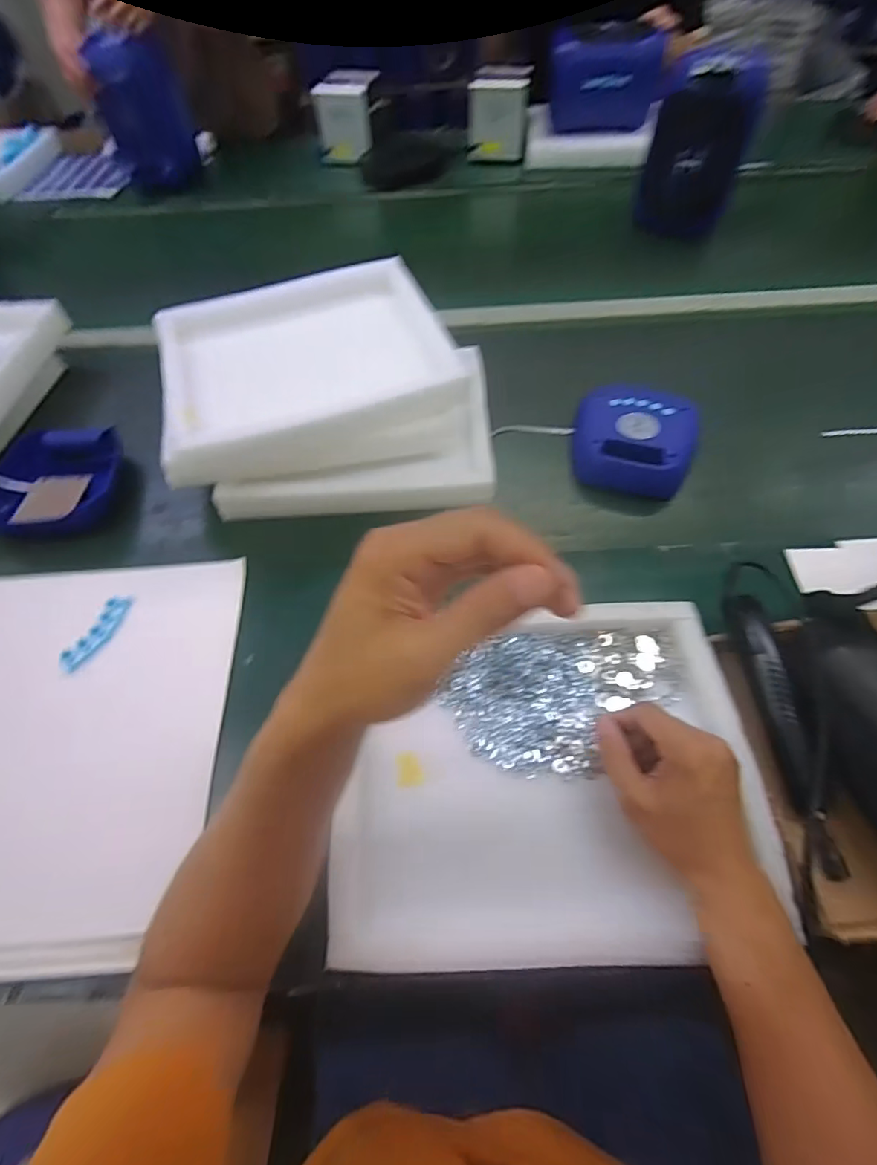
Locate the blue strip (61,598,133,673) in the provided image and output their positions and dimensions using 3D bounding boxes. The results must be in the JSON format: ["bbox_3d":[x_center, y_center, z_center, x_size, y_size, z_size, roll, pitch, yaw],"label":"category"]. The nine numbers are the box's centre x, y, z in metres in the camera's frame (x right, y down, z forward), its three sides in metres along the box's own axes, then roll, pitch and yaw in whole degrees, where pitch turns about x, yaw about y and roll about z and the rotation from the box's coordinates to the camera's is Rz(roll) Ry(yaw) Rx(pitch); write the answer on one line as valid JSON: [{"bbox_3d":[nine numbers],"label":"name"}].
[{"bbox_3d":[-0.383,0.055,0.589,0.019,0.022,0.096,17,60,14],"label":"blue strip"}]

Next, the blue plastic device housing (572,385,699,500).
[{"bbox_3d":[0.263,-0.197,0.716,0.154,0.041,0.179,13,59,11],"label":"blue plastic device housing"}]

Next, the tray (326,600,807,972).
[{"bbox_3d":[0.090,0.160,0.470,0.342,0.034,0.294,-2,57,2],"label":"tray"}]

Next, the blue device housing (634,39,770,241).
[{"bbox_3d":[0.481,-0.808,0.979,0.172,0.264,0.114,17,60,14],"label":"blue device housing"}]

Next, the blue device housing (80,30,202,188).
[{"bbox_3d":[-0.649,-1.033,1.174,0.181,0.260,0.108,-11,57,-4],"label":"blue device housing"}]

